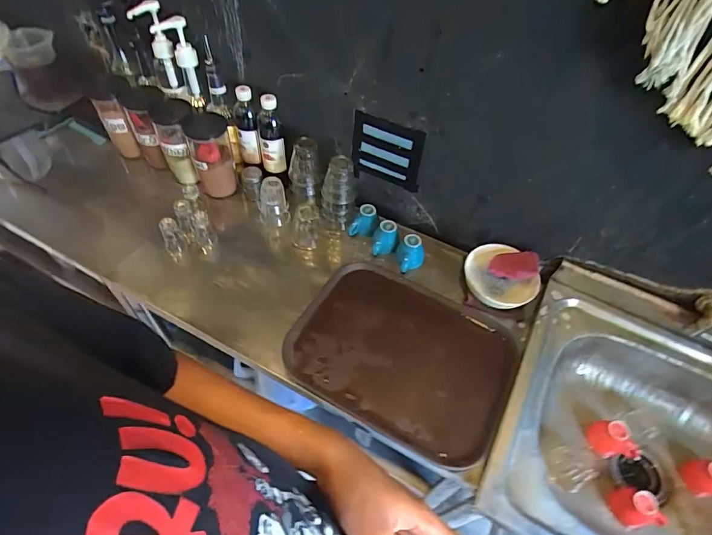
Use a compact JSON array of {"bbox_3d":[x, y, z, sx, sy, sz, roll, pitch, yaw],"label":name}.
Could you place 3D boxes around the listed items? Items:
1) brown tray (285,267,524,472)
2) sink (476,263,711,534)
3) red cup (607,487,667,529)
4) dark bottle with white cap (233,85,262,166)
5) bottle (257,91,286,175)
[{"bbox_3d":[0.087,0.152,0.791,0.392,0.030,0.312,25,55,14],"label":"brown tray"},{"bbox_3d":[0.547,0.341,0.731,0.563,0.221,0.495,25,55,15],"label":"sink"},{"bbox_3d":[0.498,0.427,0.738,0.080,0.063,0.068,-10,54,-11],"label":"red cup"},{"bbox_3d":[-0.250,-0.317,0.951,0.052,0.173,0.054,-13,55,-13],"label":"dark bottle with white cap"},{"bbox_3d":[-0.196,-0.292,0.945,0.060,0.176,0.058,-7,54,-9],"label":"bottle"}]

